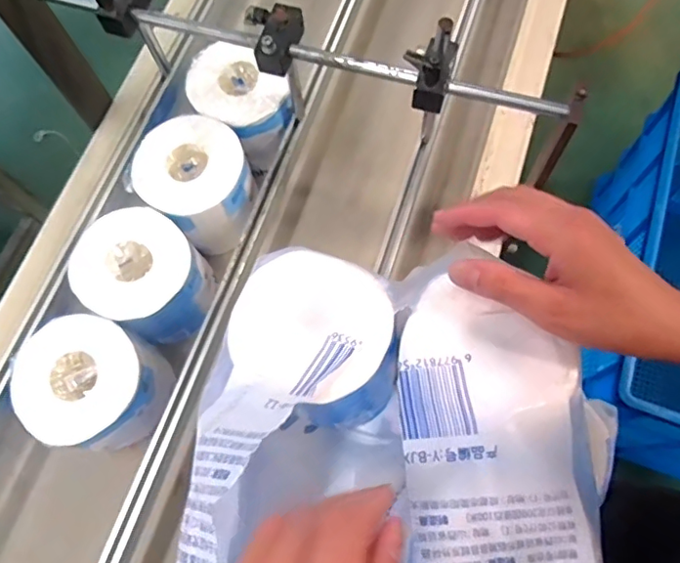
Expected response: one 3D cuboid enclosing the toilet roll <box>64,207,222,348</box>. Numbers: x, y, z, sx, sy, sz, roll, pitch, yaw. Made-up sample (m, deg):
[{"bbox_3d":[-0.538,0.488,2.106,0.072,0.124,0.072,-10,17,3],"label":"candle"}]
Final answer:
[{"bbox_3d":[-0.192,-0.002,0.555,0.121,0.089,0.110,-1,69,2],"label":"toilet roll"}]

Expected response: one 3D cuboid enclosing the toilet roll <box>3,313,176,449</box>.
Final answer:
[{"bbox_3d":[-0.229,0.100,0.524,0.116,0.096,0.108,-1,69,2],"label":"toilet roll"}]

